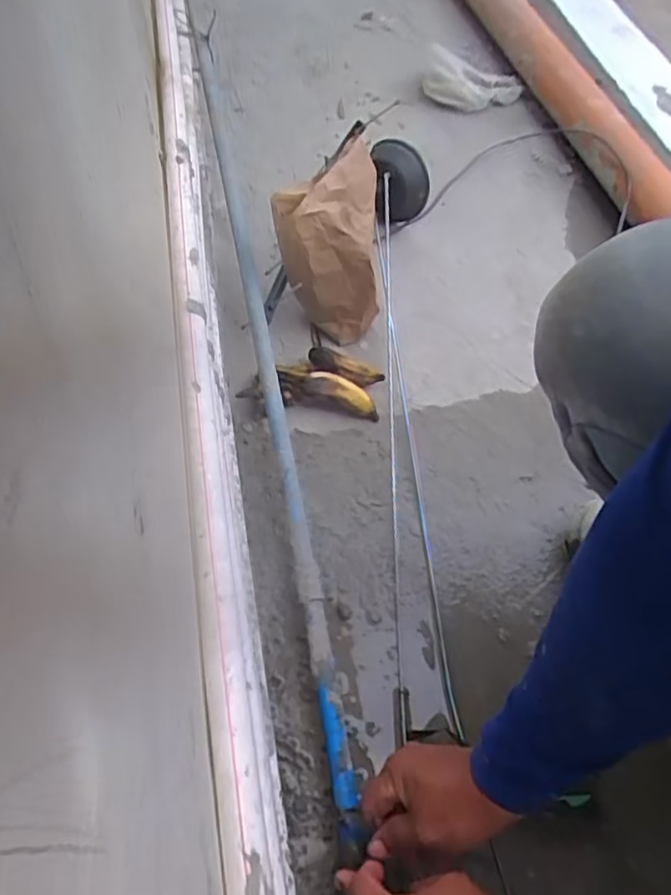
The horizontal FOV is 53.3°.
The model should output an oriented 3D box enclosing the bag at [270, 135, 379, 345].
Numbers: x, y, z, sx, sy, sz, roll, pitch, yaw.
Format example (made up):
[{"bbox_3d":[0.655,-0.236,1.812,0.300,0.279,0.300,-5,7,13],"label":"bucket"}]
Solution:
[{"bbox_3d":[-0.006,-0.245,0.839,0.123,0.211,0.116,3,57,0],"label":"bag"}]

